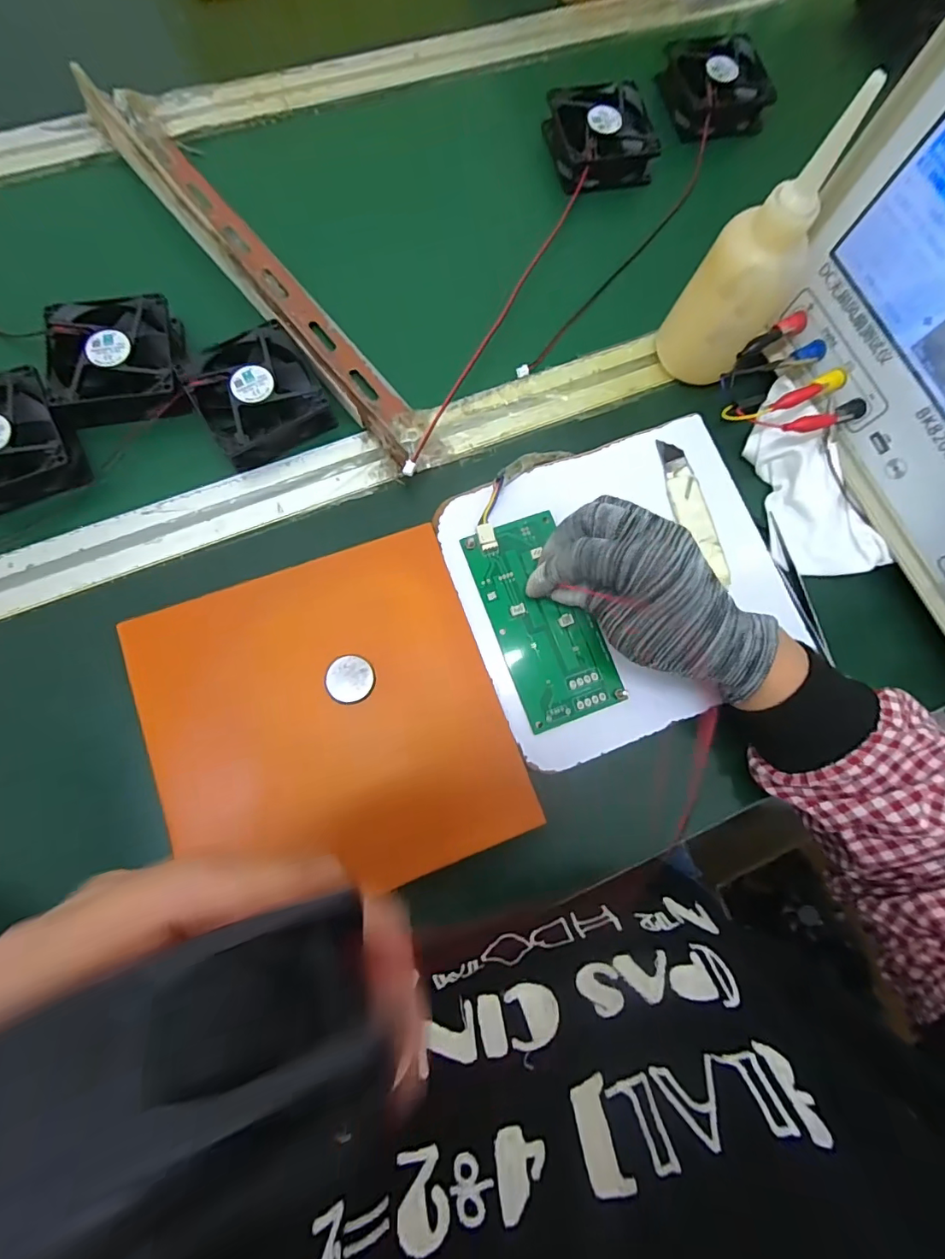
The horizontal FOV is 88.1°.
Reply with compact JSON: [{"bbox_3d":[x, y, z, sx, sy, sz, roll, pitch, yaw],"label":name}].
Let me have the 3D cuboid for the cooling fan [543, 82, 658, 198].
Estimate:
[{"bbox_3d":[0.108,-0.414,0.409,0.082,0.022,0.089,-12,79,-3],"label":"cooling fan"}]

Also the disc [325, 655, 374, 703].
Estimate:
[{"bbox_3d":[-0.074,0.030,0.295,0.028,0.004,0.027,3,77,-11],"label":"disc"}]

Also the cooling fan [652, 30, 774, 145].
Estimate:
[{"bbox_3d":[0.215,-0.477,0.428,0.087,0.019,0.082,-12,79,-3],"label":"cooling fan"}]

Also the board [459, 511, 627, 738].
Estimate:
[{"bbox_3d":[0.044,-0.007,0.315,0.064,0.008,0.134,-23,82,-6],"label":"board"}]

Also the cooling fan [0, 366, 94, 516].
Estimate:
[{"bbox_3d":[-0.308,-0.123,0.322,0.084,0.027,0.084,-21,80,-5],"label":"cooling fan"}]

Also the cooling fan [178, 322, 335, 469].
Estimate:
[{"bbox_3d":[-0.150,-0.165,0.342,0.079,0.026,0.078,-34,81,-7],"label":"cooling fan"}]

